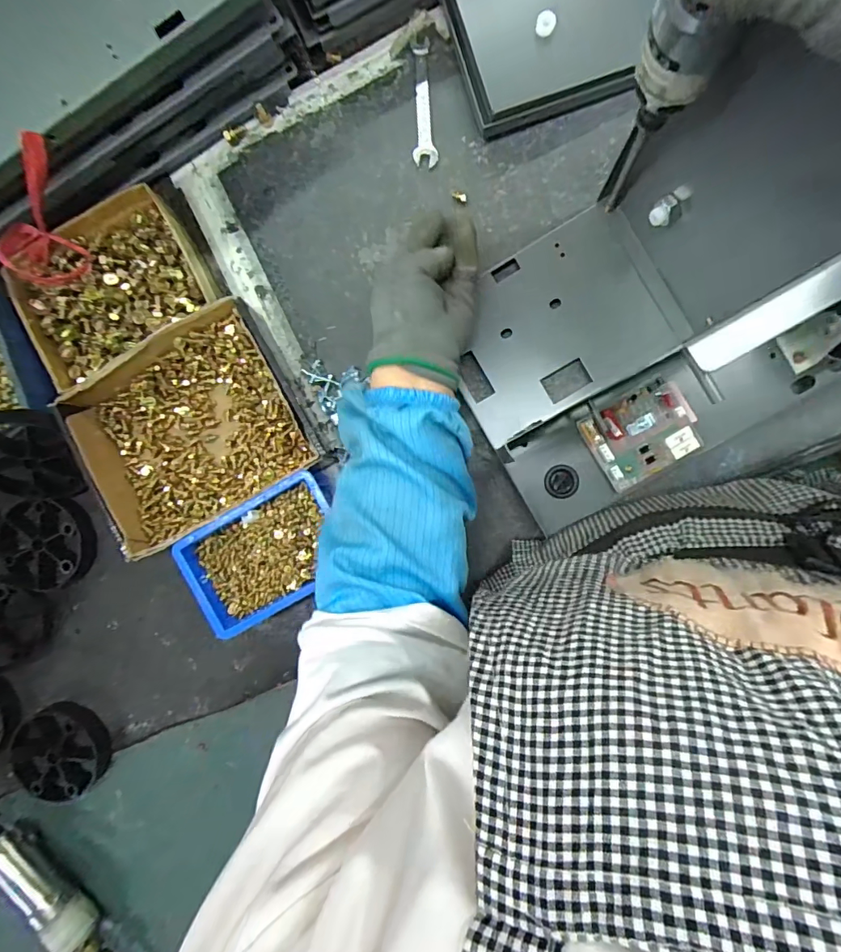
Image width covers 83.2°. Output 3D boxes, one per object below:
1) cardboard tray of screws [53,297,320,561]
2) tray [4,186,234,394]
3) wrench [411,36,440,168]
[{"bbox_3d":[-0.212,-0.045,0.439,0.194,0.047,0.175,-28,87,5],"label":"cardboard tray of screws"},{"bbox_3d":[-0.293,-0.178,0.456,0.184,0.038,0.150,-25,87,5],"label":"tray"},{"bbox_3d":[0.004,-0.351,0.446,0.022,0.004,0.118,-1,89,5],"label":"wrench"}]

